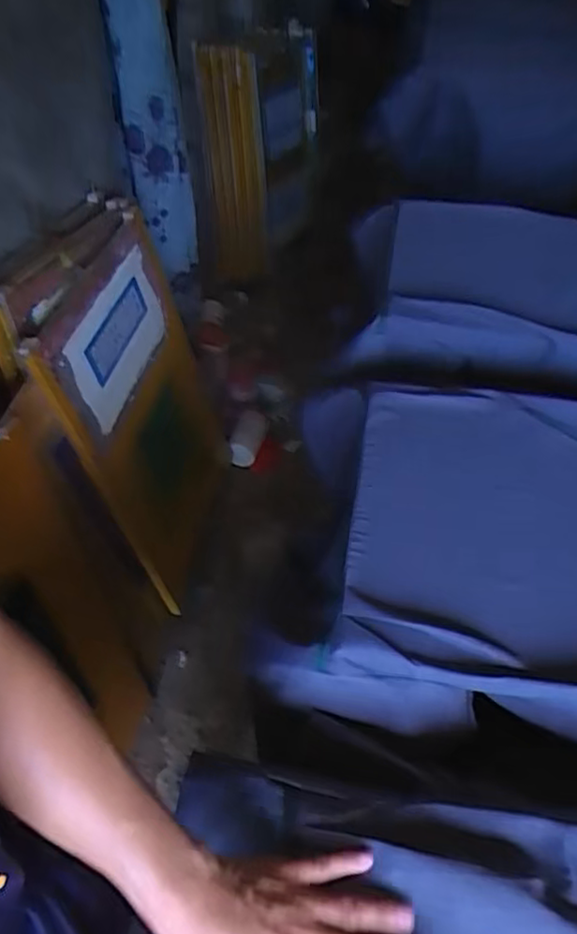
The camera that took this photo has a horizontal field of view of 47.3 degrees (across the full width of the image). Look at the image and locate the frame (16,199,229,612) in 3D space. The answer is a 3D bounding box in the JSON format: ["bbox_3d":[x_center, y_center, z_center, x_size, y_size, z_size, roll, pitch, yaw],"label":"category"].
[{"bbox_3d":[-0.297,-0.089,1.518,0.039,0.809,0.571,-3,44,15],"label":"frame"}]

